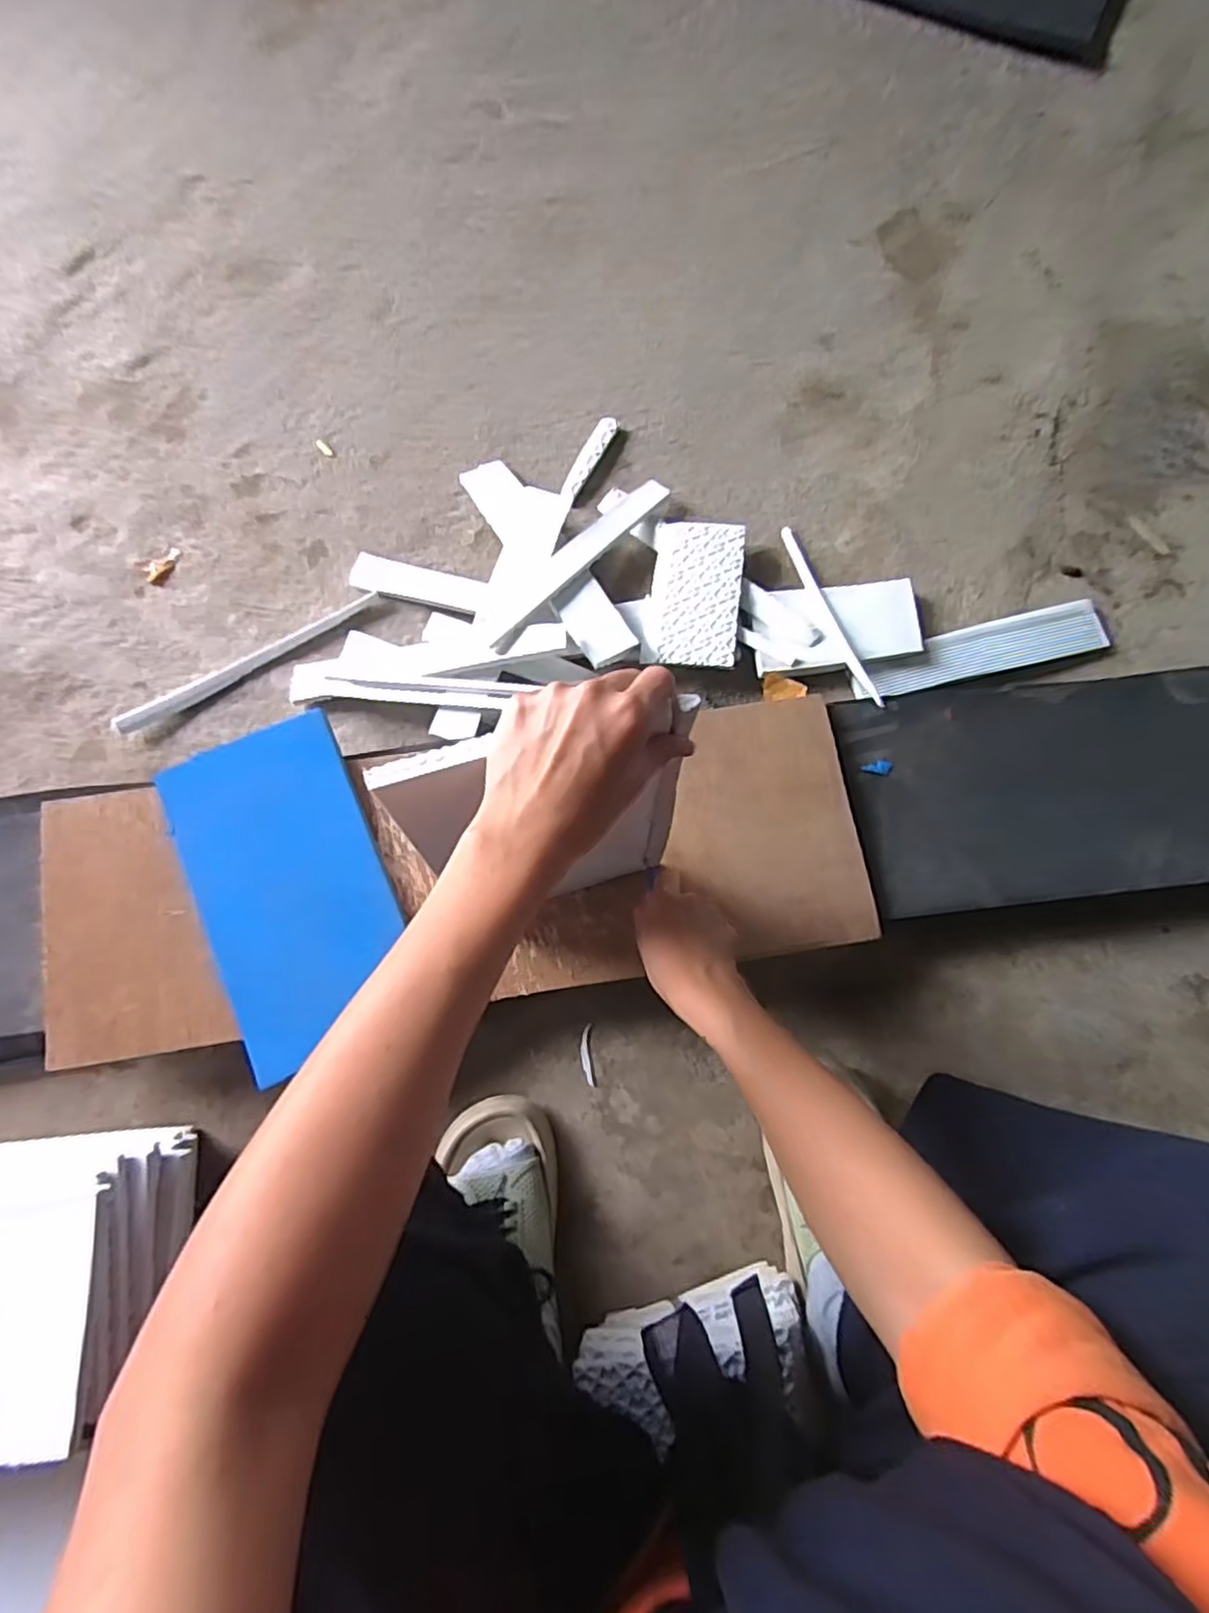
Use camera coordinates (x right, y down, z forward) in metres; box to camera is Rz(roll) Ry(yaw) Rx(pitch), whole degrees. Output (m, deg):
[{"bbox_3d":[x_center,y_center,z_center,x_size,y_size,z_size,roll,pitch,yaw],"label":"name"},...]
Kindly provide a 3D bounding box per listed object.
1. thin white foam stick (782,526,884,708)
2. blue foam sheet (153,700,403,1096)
[{"bbox_3d":[0.230,-0.200,0.712,0.014,0.012,0.247,-13,62,-5],"label":"thin white foam stick"},{"bbox_3d":[-0.266,0.067,0.591,0.146,0.014,0.268,-20,86,-20],"label":"blue foam sheet"}]

